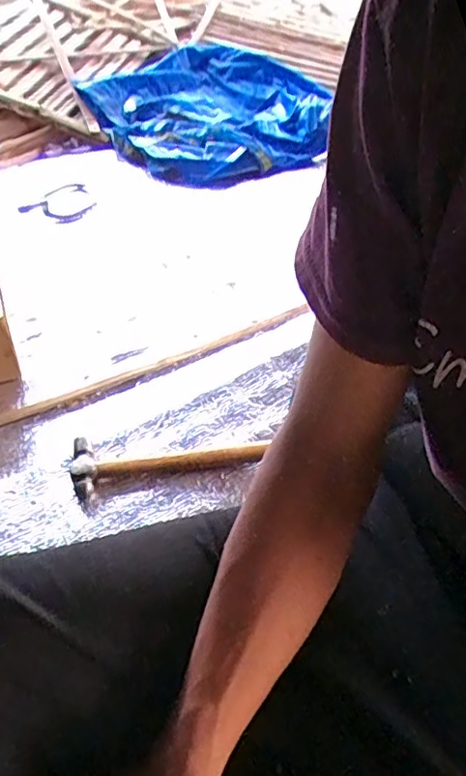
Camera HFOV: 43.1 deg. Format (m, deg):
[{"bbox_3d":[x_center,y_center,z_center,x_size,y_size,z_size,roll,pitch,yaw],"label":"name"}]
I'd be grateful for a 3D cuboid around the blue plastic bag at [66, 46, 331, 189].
[{"bbox_3d":[-0.046,-0.664,1.399,0.505,0.143,0.583,-19,44,-24],"label":"blue plastic bag"}]

